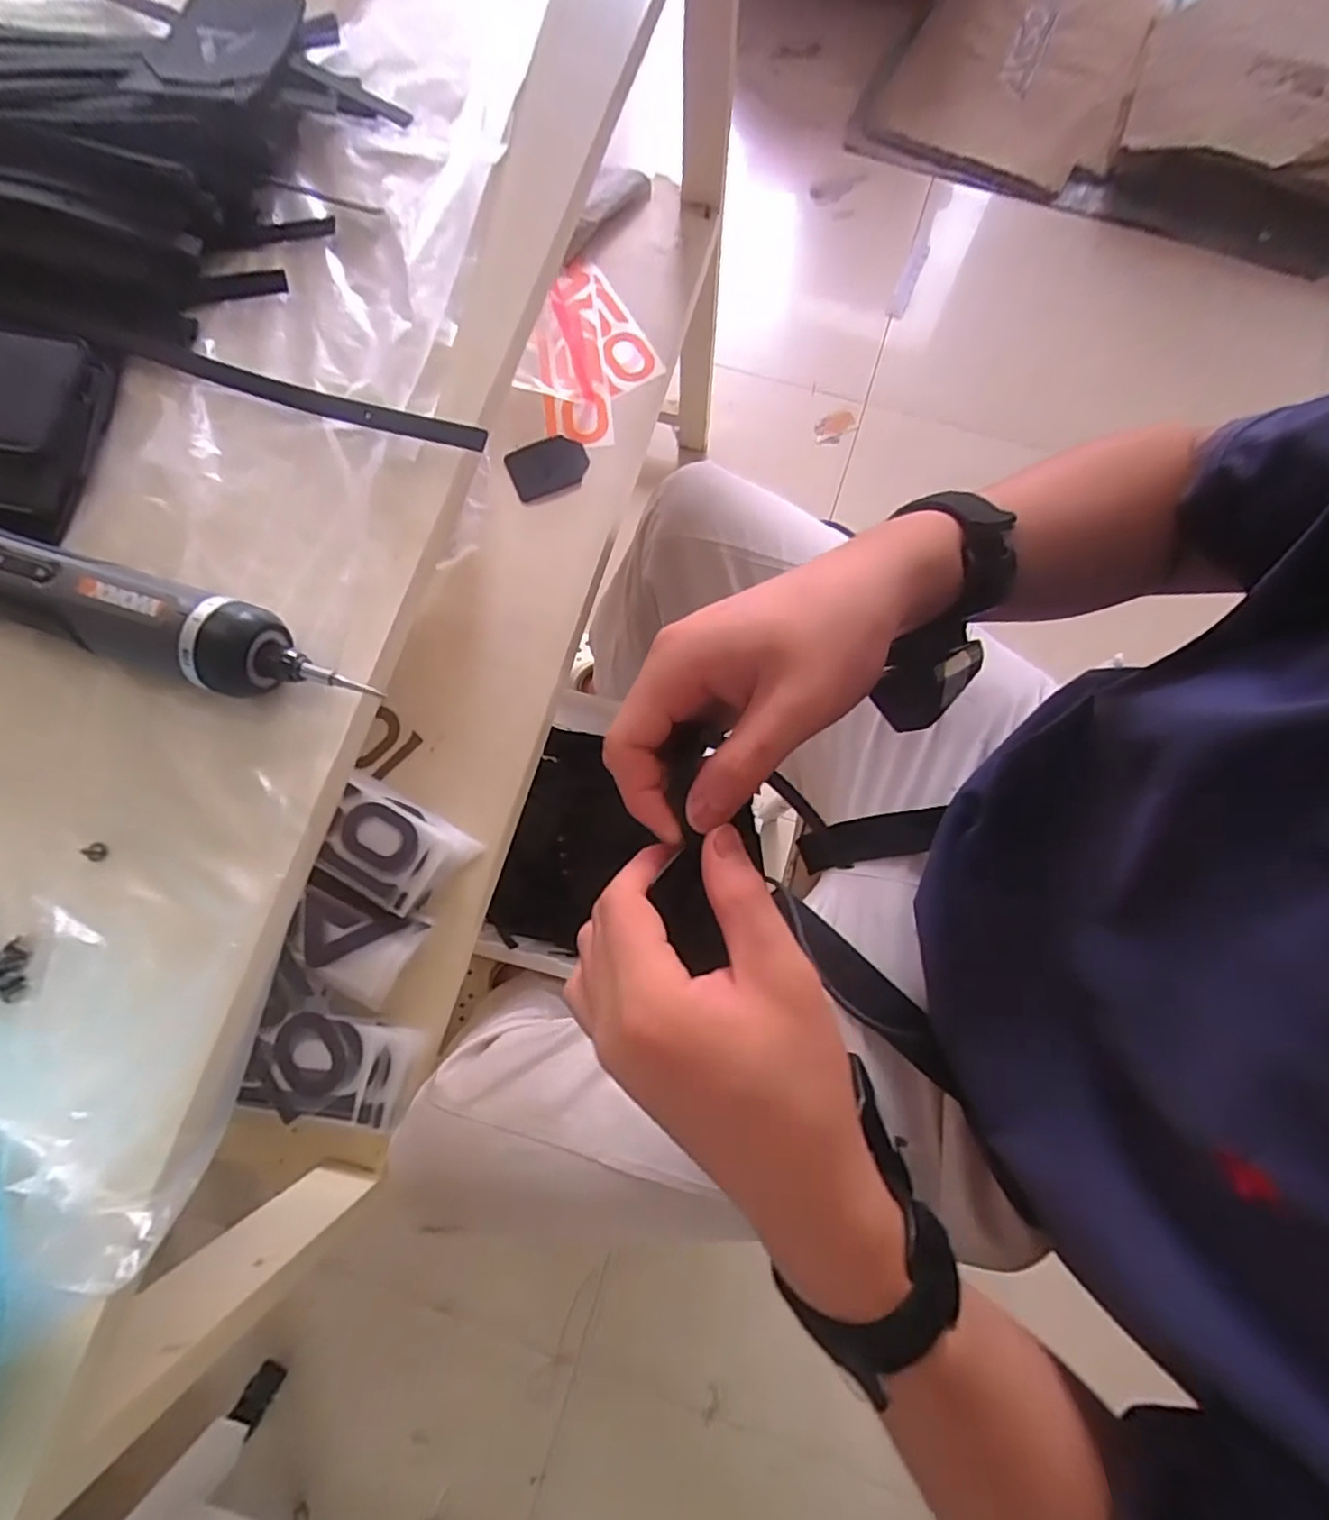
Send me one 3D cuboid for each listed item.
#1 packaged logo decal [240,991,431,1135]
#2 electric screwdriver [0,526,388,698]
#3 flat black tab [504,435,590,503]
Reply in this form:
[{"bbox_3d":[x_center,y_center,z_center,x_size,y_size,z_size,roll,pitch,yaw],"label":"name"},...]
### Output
[{"bbox_3d":[-0.278,0.258,0.557,0.133,0.015,0.085,14,71,-1],"label":"packaged logo decal"},{"bbox_3d":[-0.213,-0.057,0.266,0.196,0.038,0.036,18,77,5],"label":"electric screwdriver"},{"bbox_3d":[-0.127,-0.321,0.726,0.084,0.010,0.070,-22,77,-4],"label":"flat black tab"}]

